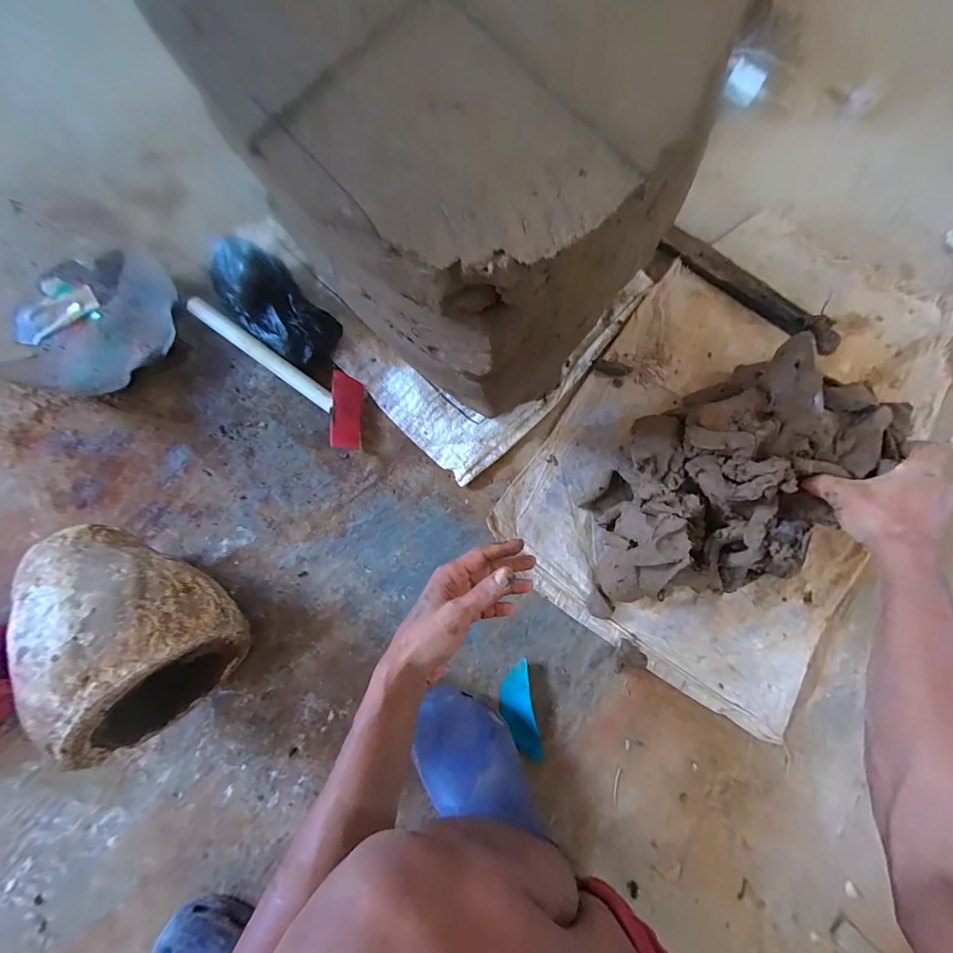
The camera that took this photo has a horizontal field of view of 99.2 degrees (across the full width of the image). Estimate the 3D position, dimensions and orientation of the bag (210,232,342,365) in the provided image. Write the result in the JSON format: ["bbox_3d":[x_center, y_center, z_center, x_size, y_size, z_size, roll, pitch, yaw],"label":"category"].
[{"bbox_3d":[-0.289,-0.243,0.567,0.205,0.069,0.095,42,82,-7],"label":"bag"}]

